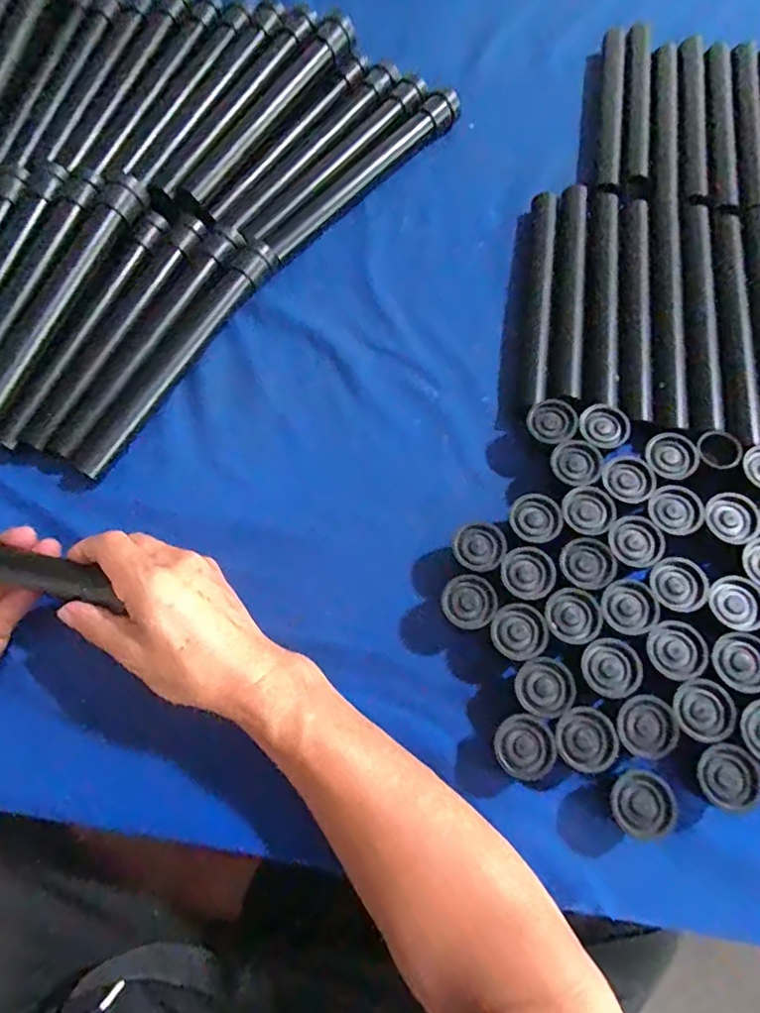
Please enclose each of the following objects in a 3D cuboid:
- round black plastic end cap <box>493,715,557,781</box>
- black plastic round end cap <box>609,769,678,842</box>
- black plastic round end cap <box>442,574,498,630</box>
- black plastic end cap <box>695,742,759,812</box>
[{"bbox_3d":[0.086,0.147,0.342,0.035,0.028,0.034,-1,69,3],"label":"round black plastic end cap"},{"bbox_3d":[0.151,0.176,0.334,0.034,0.031,0.034,-1,69,3],"label":"black plastic round end cap"},{"bbox_3d":[0.059,0.068,0.379,0.034,0.032,0.034,-1,69,3],"label":"black plastic round end cap"},{"bbox_3d":[0.203,0.162,0.337,0.034,0.034,0.034,-1,69,3],"label":"black plastic end cap"}]

